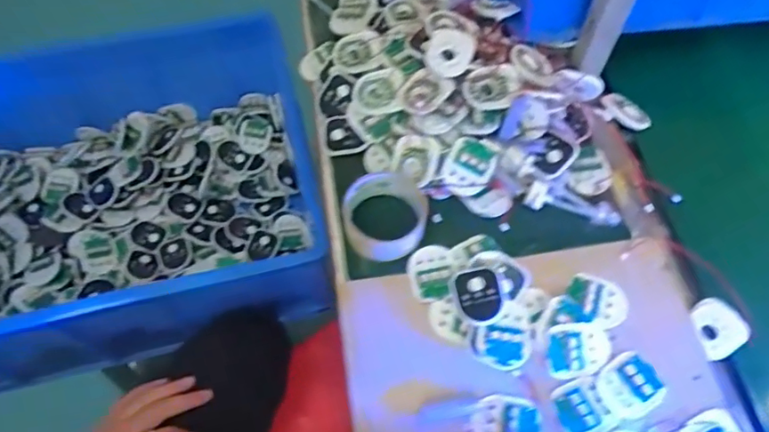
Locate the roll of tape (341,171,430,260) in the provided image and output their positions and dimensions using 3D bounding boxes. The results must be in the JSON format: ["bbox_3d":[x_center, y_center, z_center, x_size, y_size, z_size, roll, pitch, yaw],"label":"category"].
[{"bbox_3d":[0.002,0.001,0.556,0.083,0.038,0.088,1,62,-1],"label":"roll of tape"}]

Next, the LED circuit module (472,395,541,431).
[{"bbox_3d":[0.105,0.178,0.468,0.054,0.009,0.043,9,62,3],"label":"LED circuit module"}]

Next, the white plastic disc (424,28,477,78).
[{"bbox_3d":[0.071,-0.175,0.588,0.052,0.018,0.065,11,62,5],"label":"white plastic disc"}]

